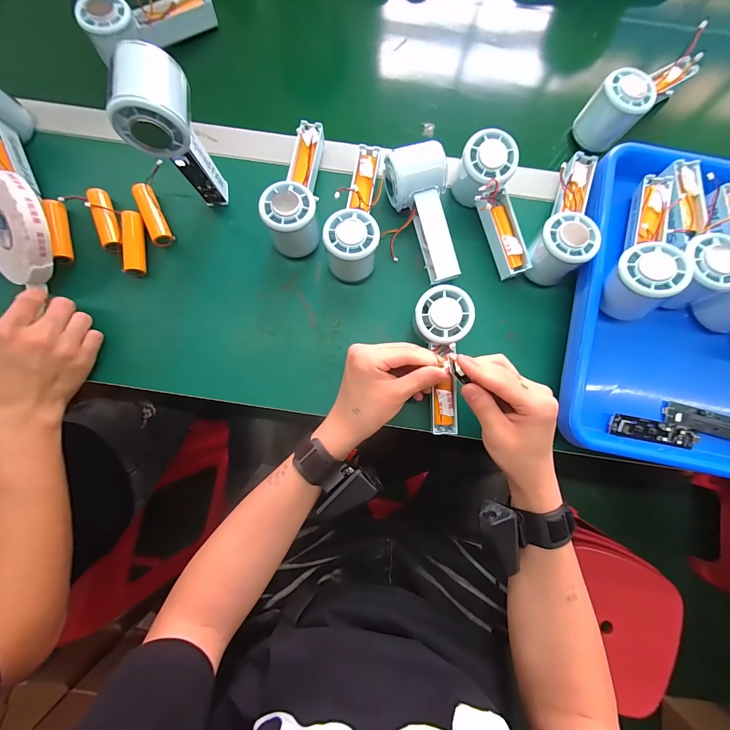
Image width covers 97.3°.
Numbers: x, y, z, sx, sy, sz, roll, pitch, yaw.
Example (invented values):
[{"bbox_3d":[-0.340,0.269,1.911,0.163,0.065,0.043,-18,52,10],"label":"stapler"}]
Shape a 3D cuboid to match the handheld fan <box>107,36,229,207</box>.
[{"bbox_3d":[-0.179,-0.217,0.324,0.051,0.153,0.062,-6,83,-1],"label":"handheld fan"}]

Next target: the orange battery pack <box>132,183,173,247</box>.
[{"bbox_3d":[-0.249,-0.175,0.378,0.021,0.023,0.075,-22,83,-3],"label":"orange battery pack"}]

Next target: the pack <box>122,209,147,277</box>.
[{"bbox_3d":[-0.269,-0.142,0.376,0.023,0.020,0.075,-6,83,-1],"label":"pack"}]

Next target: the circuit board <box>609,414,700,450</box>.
[{"bbox_3d":[0.306,0.070,0.338,0.091,0.010,0.023,11,83,1],"label":"circuit board"}]

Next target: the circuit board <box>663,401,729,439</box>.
[{"bbox_3d":[0.367,0.061,0.339,0.091,0.009,0.024,17,83,2],"label":"circuit board"}]

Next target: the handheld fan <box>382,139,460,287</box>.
[{"bbox_3d":[0.069,-0.168,0.369,0.065,0.049,0.145,-19,98,-2],"label":"handheld fan"}]

